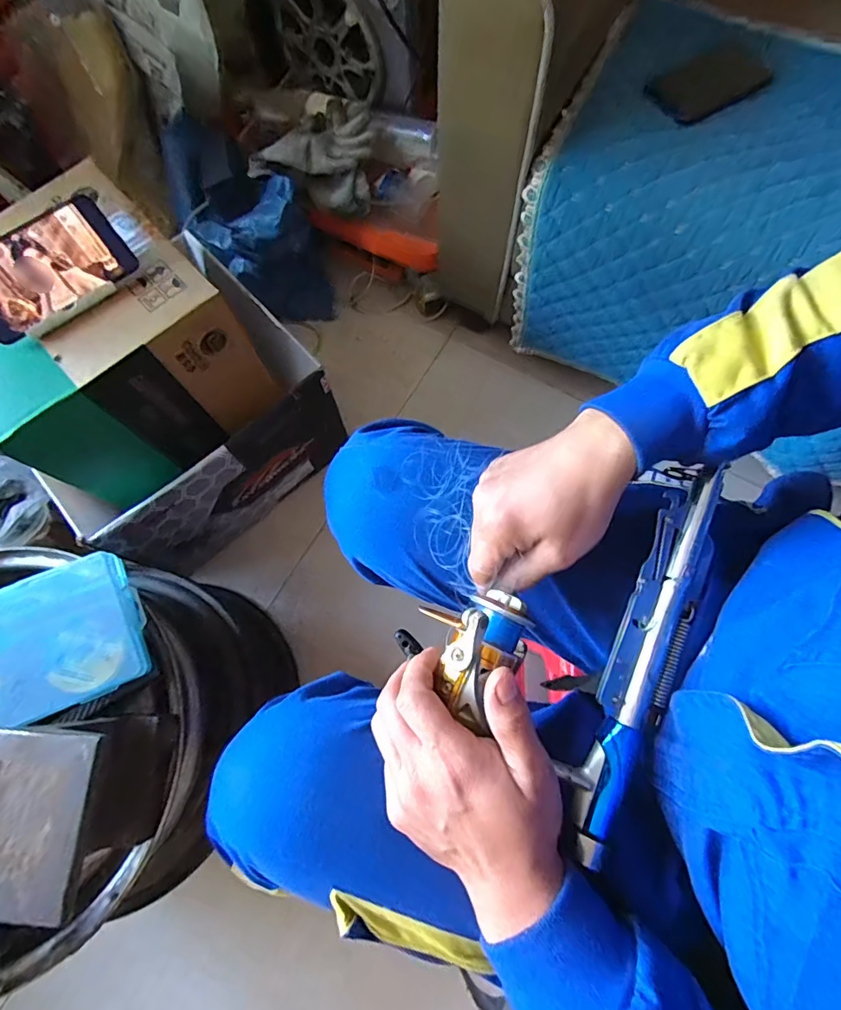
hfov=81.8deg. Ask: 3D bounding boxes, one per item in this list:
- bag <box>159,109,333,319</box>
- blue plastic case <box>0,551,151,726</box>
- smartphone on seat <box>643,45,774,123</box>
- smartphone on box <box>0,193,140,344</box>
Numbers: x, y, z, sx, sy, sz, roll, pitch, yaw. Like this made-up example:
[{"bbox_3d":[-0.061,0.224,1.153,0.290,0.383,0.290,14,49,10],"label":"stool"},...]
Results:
[{"bbox_3d":[-0.311,-0.510,0.924,0.238,0.285,0.196,-3,73,0],"label":"bag"},{"bbox_3d":[-0.347,0.128,0.421,0.188,0.035,0.118,-23,74,-5],"label":"blue plastic case"},{"bbox_3d":[0.370,-0.538,0.617,0.161,0.009,0.089,-32,75,-8],"label":"smartphone on seat"},{"bbox_3d":[-0.376,-0.235,0.489,0.158,0.083,0.006,-41,33,-13],"label":"smartphone on box"}]

